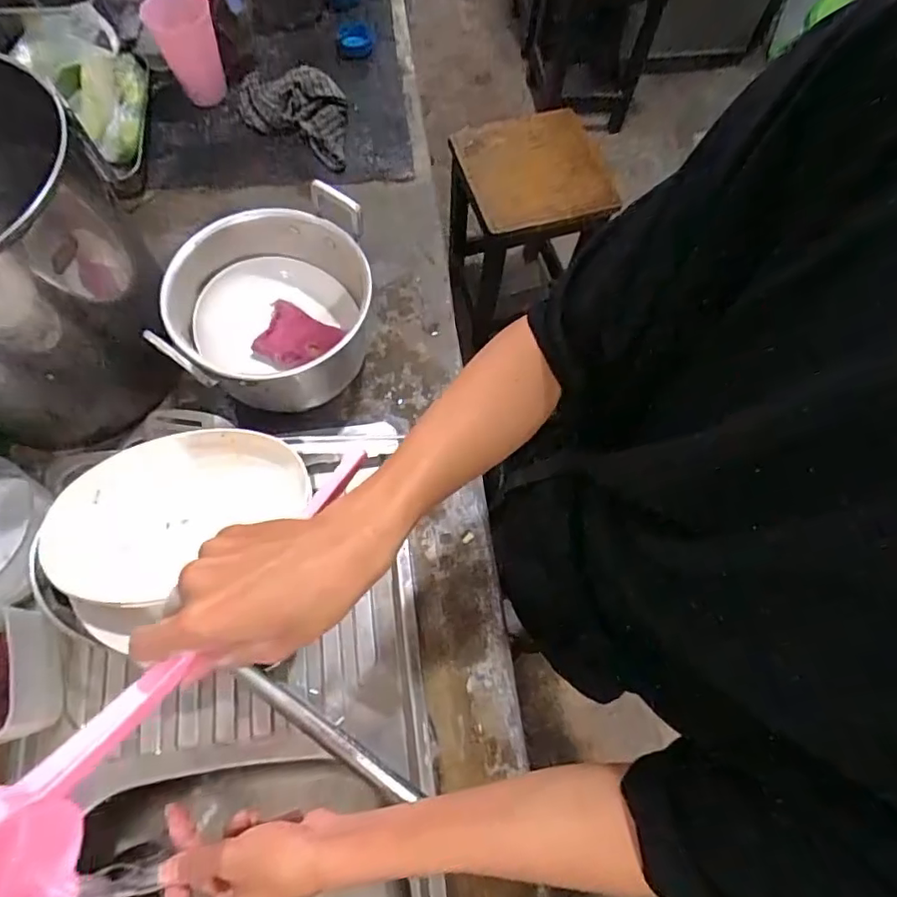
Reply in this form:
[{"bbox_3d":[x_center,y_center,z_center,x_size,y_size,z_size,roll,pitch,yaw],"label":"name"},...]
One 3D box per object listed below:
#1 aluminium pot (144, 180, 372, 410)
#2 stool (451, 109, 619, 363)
[{"bbox_3d":[-0.196,-0.152,0.634,0.214,0.141,0.199,1,68,-2],"label":"aluminium pot"},{"bbox_3d":[0.161,-0.532,1.425,0.308,0.448,0.310,-14,69,-8],"label":"stool"}]

